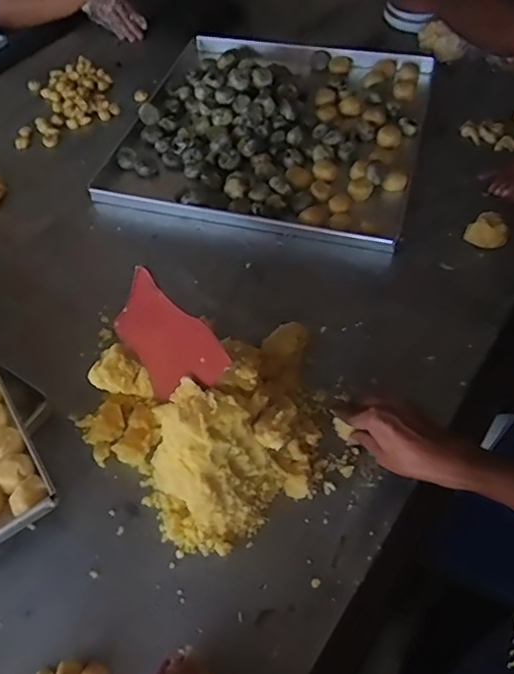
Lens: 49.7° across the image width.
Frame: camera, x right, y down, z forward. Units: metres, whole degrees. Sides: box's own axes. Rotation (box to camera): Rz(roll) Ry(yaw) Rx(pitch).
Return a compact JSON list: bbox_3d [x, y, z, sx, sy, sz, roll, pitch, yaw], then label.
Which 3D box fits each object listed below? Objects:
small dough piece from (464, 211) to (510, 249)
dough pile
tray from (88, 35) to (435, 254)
[{"bbox_3d":[0.341,-0.162,0.816,0.058,0.031,0.058,21,59,17],"label":"small dough piece"},{"bbox_3d":[-0.061,0.099,0.612,0.282,0.105,0.238,-11,55,-4],"label":"dough pile"},{"bbox_3d":[0.031,-0.401,0.993,0.512,0.058,0.546,12,57,11],"label":"tray"}]

